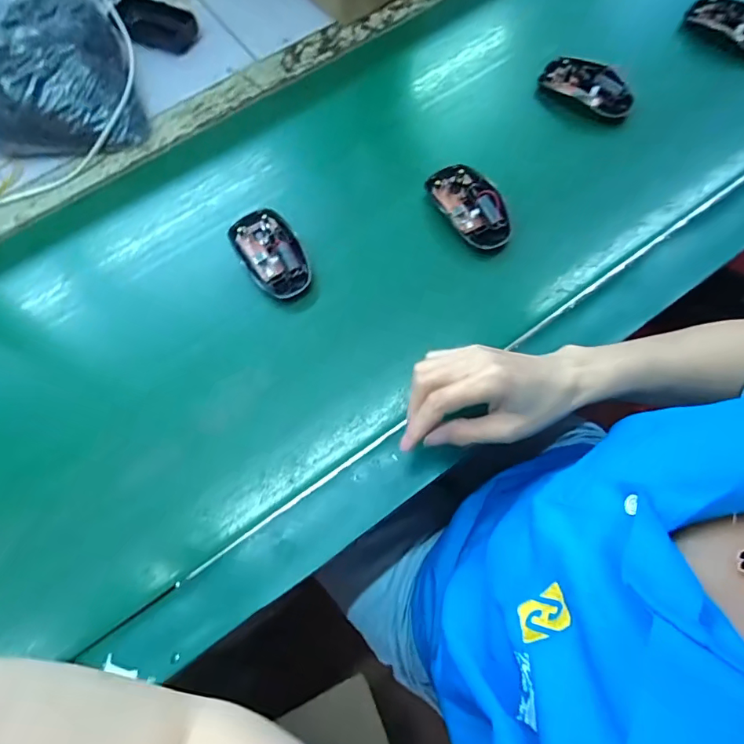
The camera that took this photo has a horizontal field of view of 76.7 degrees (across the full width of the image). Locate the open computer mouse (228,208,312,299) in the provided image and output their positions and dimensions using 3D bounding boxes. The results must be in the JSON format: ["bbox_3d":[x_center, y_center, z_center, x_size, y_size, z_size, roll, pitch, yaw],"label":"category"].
[{"bbox_3d":[-0.098,-0.115,0.469,0.058,0.033,0.106,-31,71,-8],"label":"open computer mouse"}]

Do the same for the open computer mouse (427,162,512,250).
[{"bbox_3d":[0.101,-0.167,0.471,0.050,0.020,0.100,-28,71,-7],"label":"open computer mouse"}]

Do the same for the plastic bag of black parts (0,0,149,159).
[{"bbox_3d":[-0.389,-0.333,0.486,0.258,0.139,0.164,-6,70,1],"label":"plastic bag of black parts"}]

